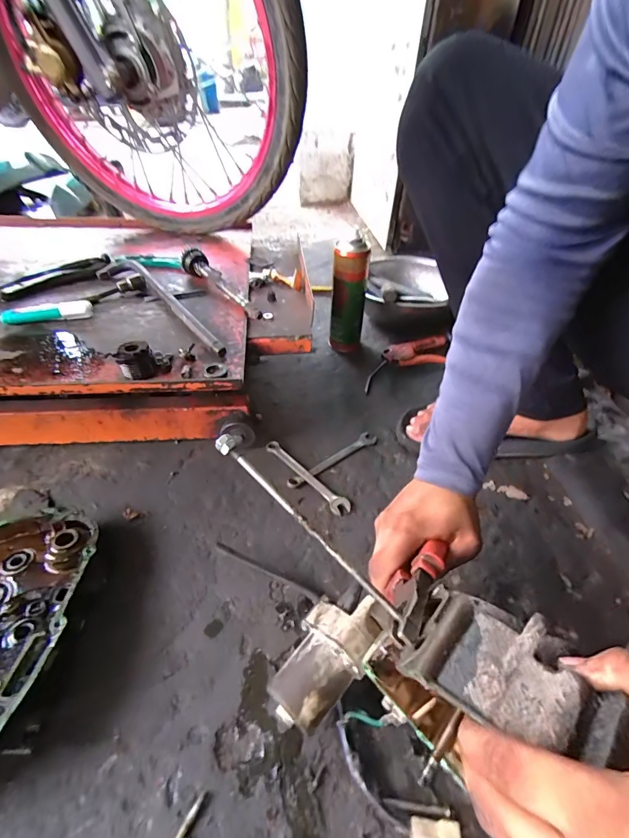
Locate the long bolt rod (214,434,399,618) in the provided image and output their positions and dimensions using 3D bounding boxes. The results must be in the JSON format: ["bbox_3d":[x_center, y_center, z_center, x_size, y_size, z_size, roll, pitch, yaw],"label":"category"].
[{"bbox_3d":[-0.007,0.068,0.266,0.166,0.011,0.012,43,54,11],"label":"long bolt rod"}]

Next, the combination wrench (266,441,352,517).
[{"bbox_3d":[-0.012,0.078,0.552,0.025,0.010,0.160,-30,51,-30],"label":"combination wrench"}]

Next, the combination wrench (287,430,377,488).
[{"bbox_3d":[0.026,0.059,0.577,0.157,0.006,0.022,-26,49,-28],"label":"combination wrench"}]

